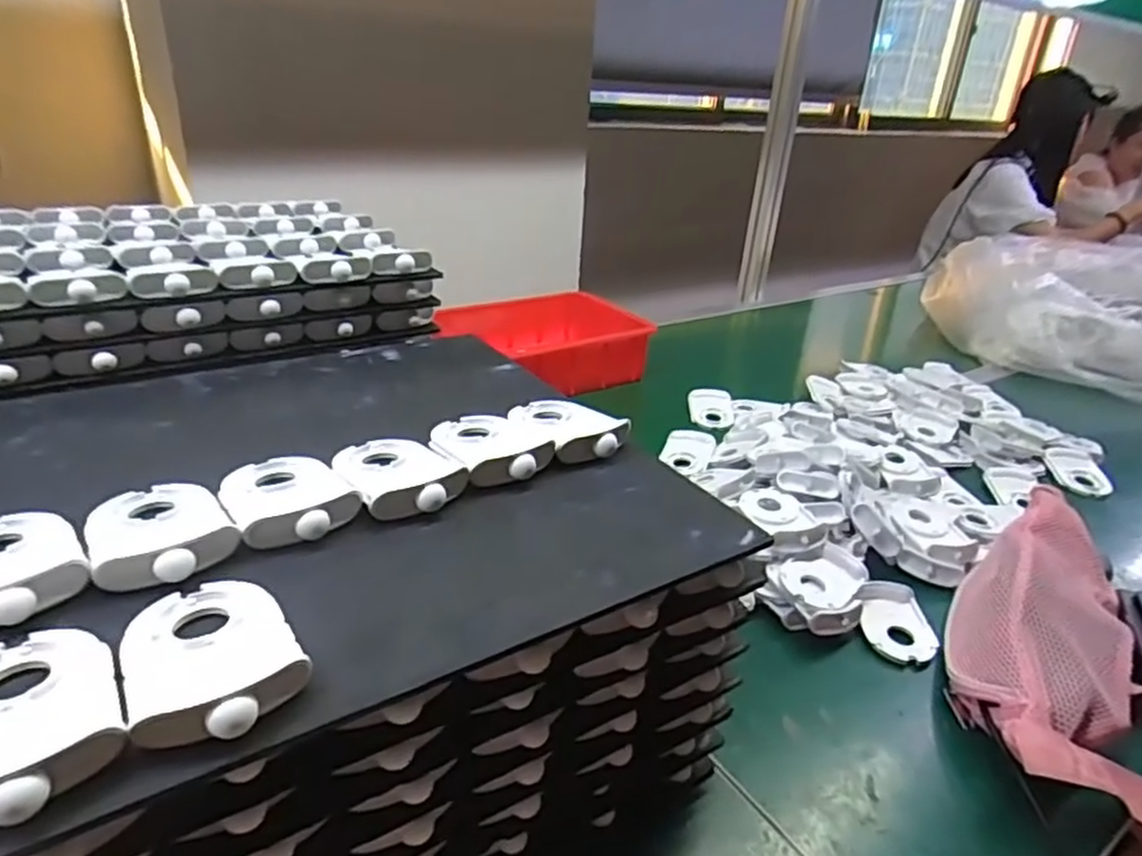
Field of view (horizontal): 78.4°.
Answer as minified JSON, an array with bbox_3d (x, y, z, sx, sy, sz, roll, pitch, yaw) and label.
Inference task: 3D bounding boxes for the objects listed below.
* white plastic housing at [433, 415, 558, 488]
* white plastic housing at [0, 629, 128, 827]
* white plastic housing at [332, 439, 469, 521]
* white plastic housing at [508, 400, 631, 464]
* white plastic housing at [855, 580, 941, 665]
[{"bbox_3d":[-0.052,0.009,0.435,0.057,0.018,0.087,-16,33,-35],"label":"white plastic housing"},{"bbox_3d":[-0.190,0.096,0.240,0.057,0.012,0.089,-16,33,-34],"label":"white plastic housing"},{"bbox_3d":[-0.099,0.024,0.402,0.060,0.017,0.087,-15,32,-32],"label":"white plastic housing"},{"bbox_3d":[-0.006,-0.003,0.464,0.055,0.017,0.084,-19,35,-38],"label":"white plastic housing"},{"bbox_3d":[0.279,0.166,0.601,0.058,0.025,0.082,6,27,5],"label":"white plastic housing"}]

